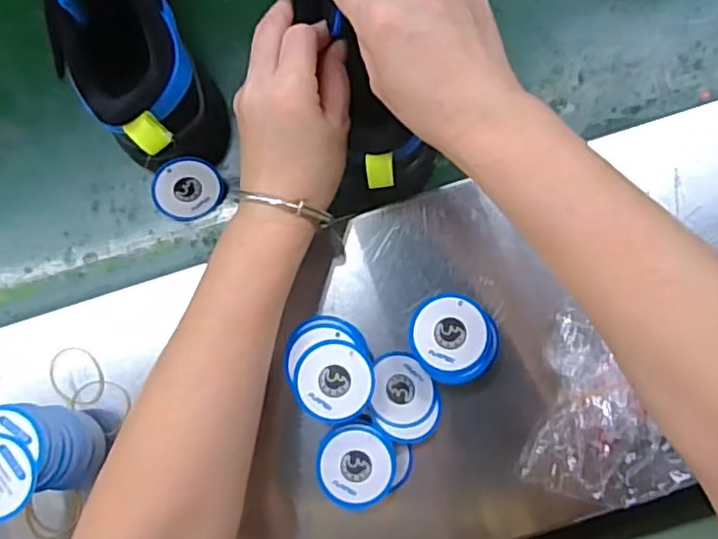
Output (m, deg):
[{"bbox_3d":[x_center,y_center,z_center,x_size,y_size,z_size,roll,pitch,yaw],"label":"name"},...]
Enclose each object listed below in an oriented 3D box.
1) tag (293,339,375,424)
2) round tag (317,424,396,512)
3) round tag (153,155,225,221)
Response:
[{"bbox_3d":[-0.015,0.069,0.401,0.048,0.004,0.049,4,86,1],"label":"tag"},{"bbox_3d":[-0.002,0.127,0.416,0.048,0.011,0.050,5,85,0],"label":"round tag"},{"bbox_3d":[-0.125,-0.058,0.473,0.050,0.006,0.047,-13,119,-24],"label":"round tag"}]

